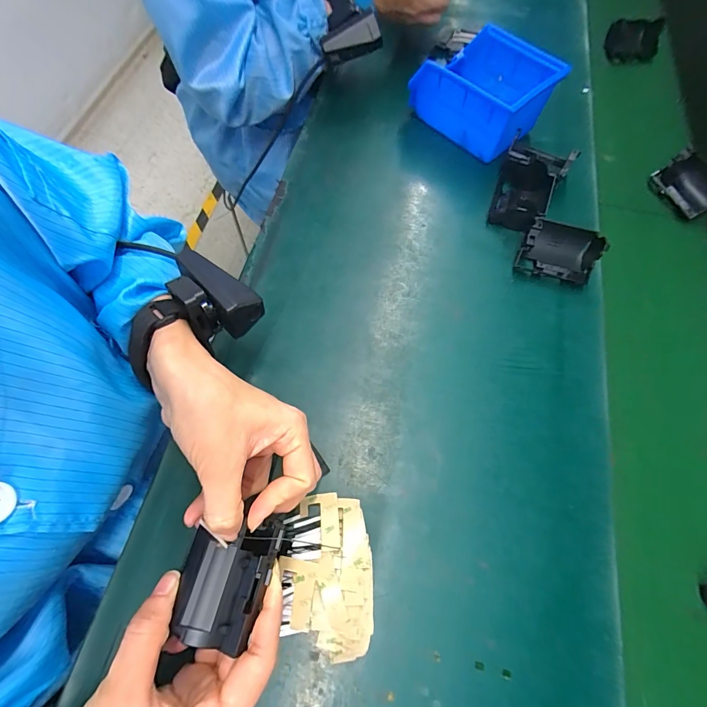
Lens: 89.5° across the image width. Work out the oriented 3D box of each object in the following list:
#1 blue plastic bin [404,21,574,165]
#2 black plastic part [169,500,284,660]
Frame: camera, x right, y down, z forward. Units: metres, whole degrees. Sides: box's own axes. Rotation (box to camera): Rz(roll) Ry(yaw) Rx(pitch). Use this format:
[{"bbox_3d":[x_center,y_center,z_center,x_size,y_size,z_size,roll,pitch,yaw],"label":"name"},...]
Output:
[{"bbox_3d":[0.148,-0.305,0.422,0.110,0.077,0.137,-41,73,-16],"label":"blue plastic bin"},{"bbox_3d":[-0.074,0.130,0.208,0.044,0.019,0.065,17,68,6],"label":"black plastic part"}]

